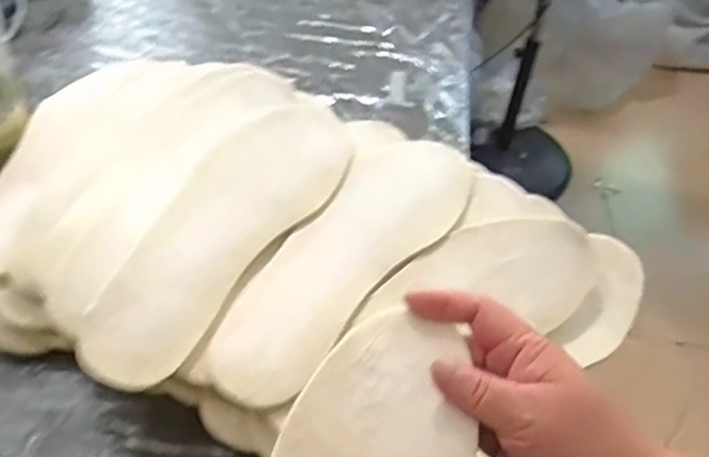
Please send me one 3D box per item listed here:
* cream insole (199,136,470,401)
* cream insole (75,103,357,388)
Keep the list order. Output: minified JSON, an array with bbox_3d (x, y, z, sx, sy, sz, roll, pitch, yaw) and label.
[{"bbox_3d":[0.002,0.014,0.469,0.079,0.017,0.264,33,51,12],"label":"cream insole"},{"bbox_3d":[-0.087,-0.011,0.462,0.089,0.016,0.269,32,52,12],"label":"cream insole"}]

